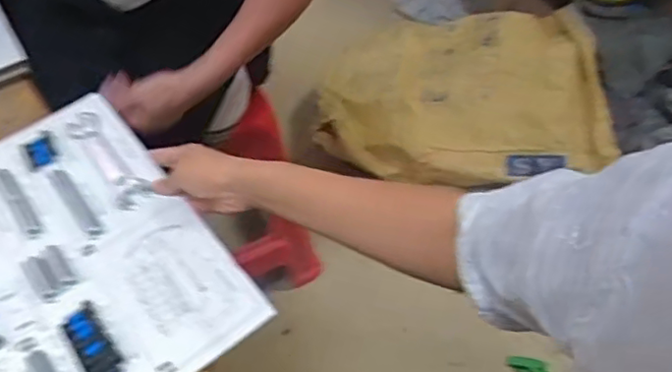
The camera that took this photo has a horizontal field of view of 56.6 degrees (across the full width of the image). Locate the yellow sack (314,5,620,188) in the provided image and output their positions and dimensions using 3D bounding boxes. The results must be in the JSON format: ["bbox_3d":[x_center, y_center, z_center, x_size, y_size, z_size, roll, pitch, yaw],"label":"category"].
[{"bbox_3d":[0.306,-0.248,1.580,0.676,0.228,0.432,7,51,5],"label":"yellow sack"}]

